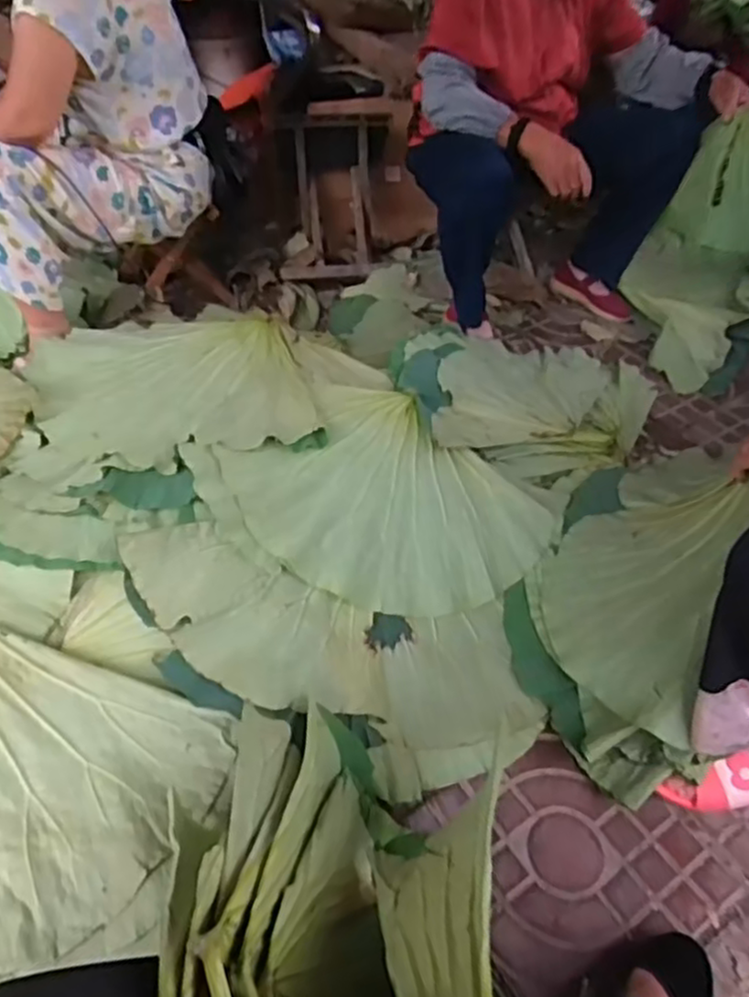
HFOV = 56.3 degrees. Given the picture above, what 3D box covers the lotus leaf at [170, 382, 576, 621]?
[{"bbox_3d":[0.023,-0.002,1.098,0.498,0.059,0.414,43,60,-3],"label":"lotus leaf"}]

